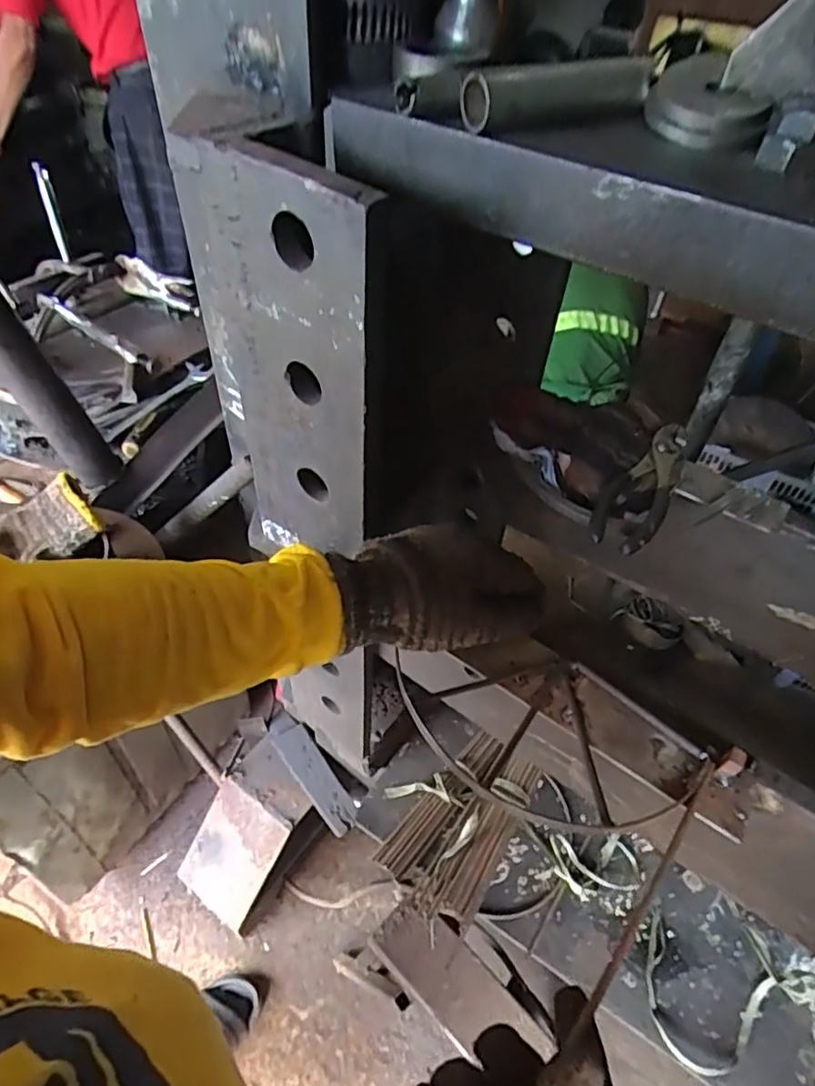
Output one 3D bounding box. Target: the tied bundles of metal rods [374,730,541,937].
[{"bbox_3d":[0.093,0.414,0.921,0.143,0.034,0.260,33,53,24],"label":"tied bundles of metal rods"}]

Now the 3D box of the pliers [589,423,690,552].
[{"bbox_3d":[0.221,-0.052,0.579,0.054,0.023,0.191,27,51,20],"label":"pliers"}]

